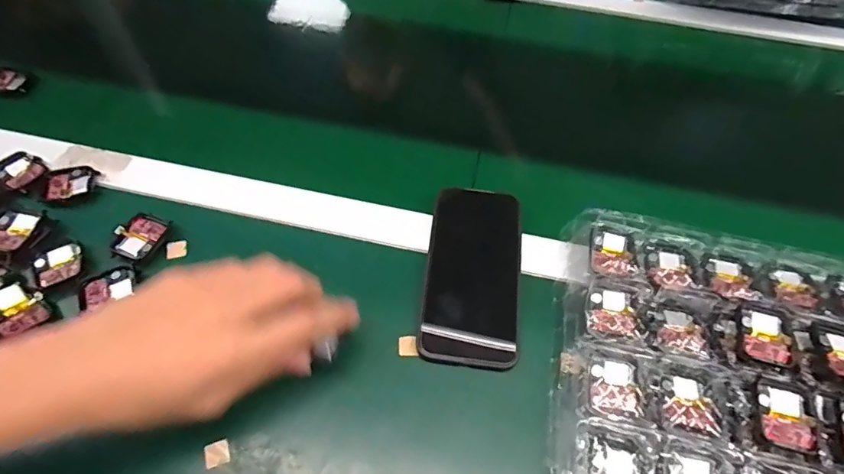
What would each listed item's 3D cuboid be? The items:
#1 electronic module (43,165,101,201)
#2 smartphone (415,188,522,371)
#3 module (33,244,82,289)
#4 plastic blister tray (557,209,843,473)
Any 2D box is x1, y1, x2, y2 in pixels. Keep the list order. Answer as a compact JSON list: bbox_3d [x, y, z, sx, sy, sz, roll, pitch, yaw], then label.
[{"bbox_3d":[-0.323,-0.050,0.429,0.043,0.006,0.035,-19,59,-15],"label":"electronic module"},{"bbox_3d":[0.044,0.026,0.389,0.077,0.015,0.159,10,63,-3],"label":"smartphone"},{"bbox_3d":[-0.298,0.022,0.381,0.036,0.008,0.031,-25,61,-18],"label":"module"},{"bbox_3d":[0.226,0.119,0.311,0.253,0.027,0.276,13,56,6],"label":"plastic blister tray"}]

